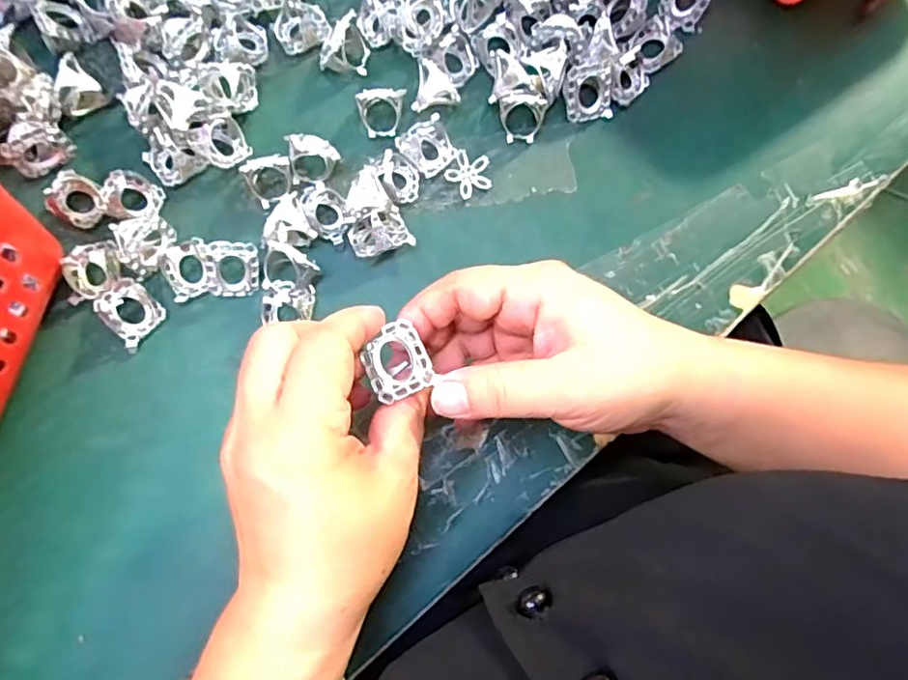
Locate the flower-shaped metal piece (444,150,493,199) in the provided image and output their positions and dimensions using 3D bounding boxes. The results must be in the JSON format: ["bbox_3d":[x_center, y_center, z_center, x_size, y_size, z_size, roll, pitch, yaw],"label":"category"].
[{"bbox_3d":[0.009,-0.093,0.324,0.024,0.004,0.025,0,91,-8],"label":"flower-shaped metal piece"}]

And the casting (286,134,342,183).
[{"bbox_3d":[-0.076,-0.101,0.316,0.026,0.026,0.021,-11,78,-4],"label":"casting"}]

